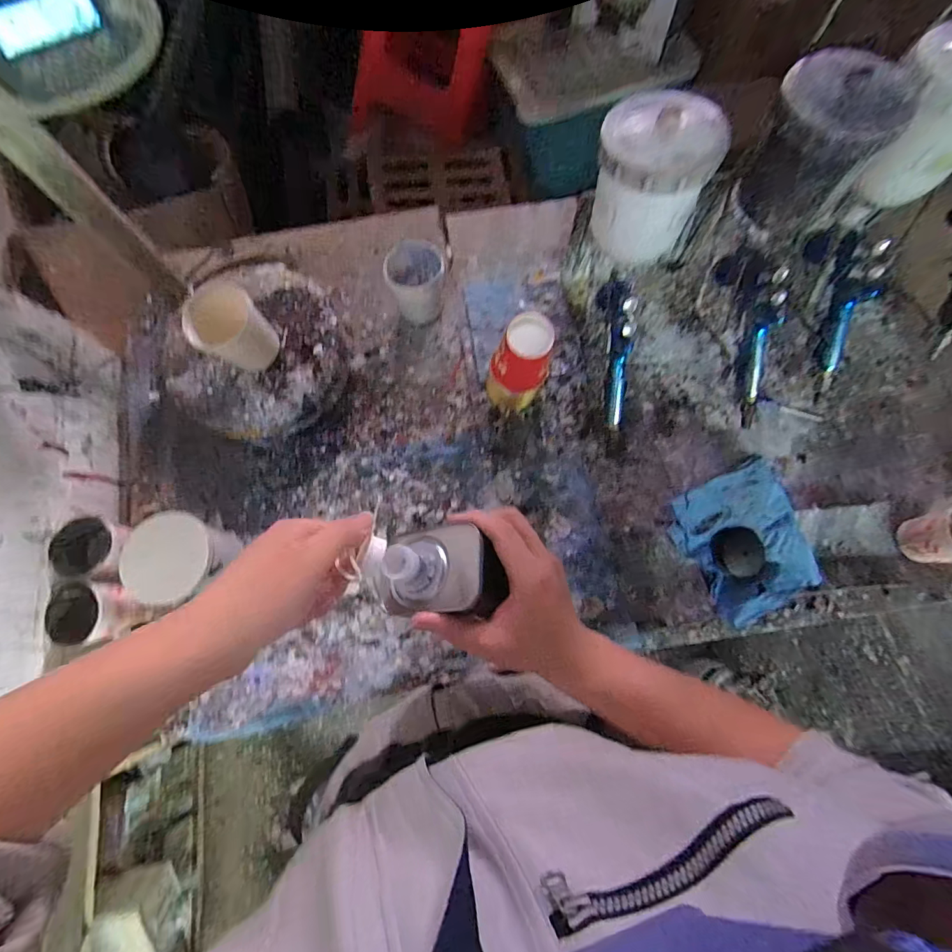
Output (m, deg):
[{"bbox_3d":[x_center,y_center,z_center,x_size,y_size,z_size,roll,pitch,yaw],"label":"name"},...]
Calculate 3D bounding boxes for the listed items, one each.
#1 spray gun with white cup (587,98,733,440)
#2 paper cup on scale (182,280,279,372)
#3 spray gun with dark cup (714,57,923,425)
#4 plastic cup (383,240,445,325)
[{"bbox_3d":[0.169,-0.206,0.493,0.106,0.321,0.115,-5,55,0],"label":"spray gun with white cup"},{"bbox_3d":[-0.292,-0.174,0.549,0.078,0.089,0.078,0,75,1],"label":"paper cup on scale"},{"bbox_3d":[0.337,-0.222,0.480,0.098,0.299,0.210,-31,77,-6],"label":"spray gun with dark cup"},{"bbox_3d":[-0.079,-0.261,0.622,0.073,0.102,0.073,0,76,2],"label":"plastic cup"}]

